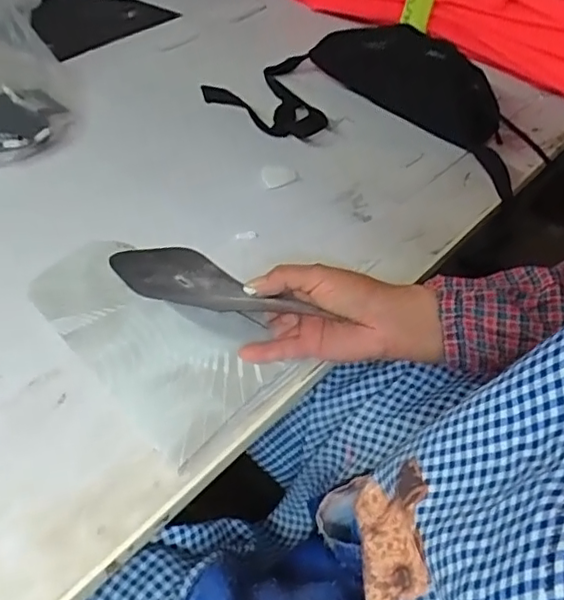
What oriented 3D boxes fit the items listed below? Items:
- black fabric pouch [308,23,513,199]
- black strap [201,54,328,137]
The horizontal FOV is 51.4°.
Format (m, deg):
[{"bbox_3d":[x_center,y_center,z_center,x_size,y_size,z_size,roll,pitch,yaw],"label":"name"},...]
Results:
[{"bbox_3d":[0.169,-0.267,0.712,0.088,0.095,0.323,-35,59,-28],"label":"black fabric pouch"},{"bbox_3d":[0.003,-0.258,0.750,0.149,0.031,0.160,0,53,0],"label":"black strap"}]

